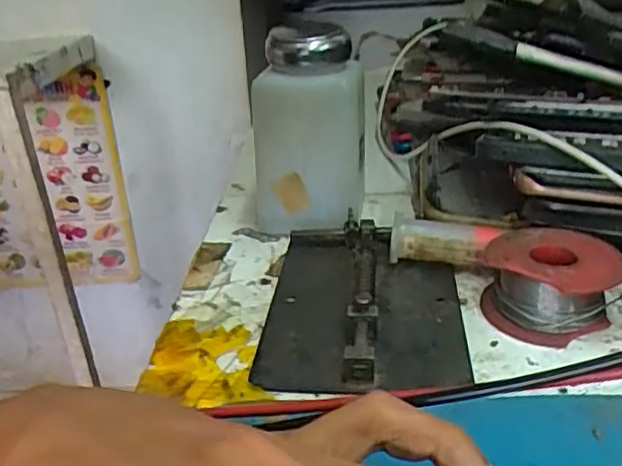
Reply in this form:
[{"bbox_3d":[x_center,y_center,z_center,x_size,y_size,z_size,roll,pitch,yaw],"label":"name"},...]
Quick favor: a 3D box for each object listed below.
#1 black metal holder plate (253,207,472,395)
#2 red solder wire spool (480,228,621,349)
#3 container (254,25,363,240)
[{"bbox_3d":[0.021,0.027,0.264,0.079,0.017,0.122,0,25,7],"label":"black metal holder plate"},{"bbox_3d":[0.094,0.020,0.253,0.049,0.027,0.045,-3,25,1],"label":"red solder wire spool"},{"bbox_3d":[-0.003,-0.046,0.329,0.054,0.092,0.061,-6,25,-4],"label":"container"}]

